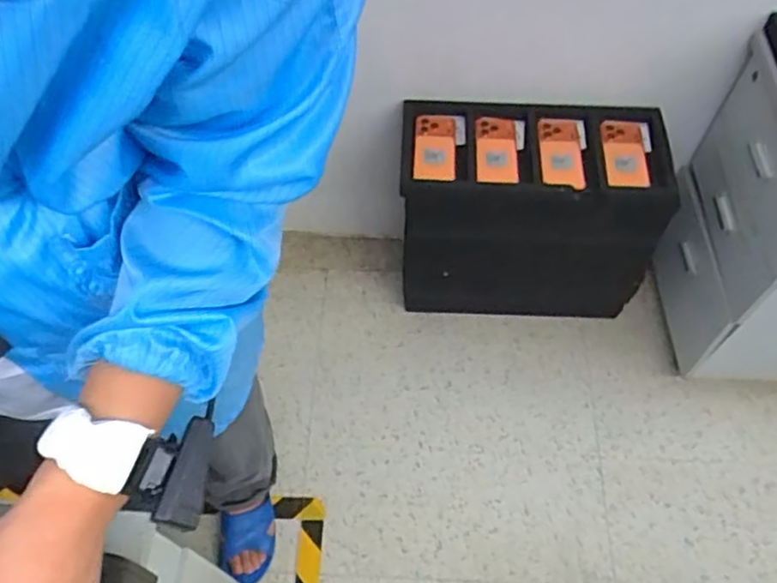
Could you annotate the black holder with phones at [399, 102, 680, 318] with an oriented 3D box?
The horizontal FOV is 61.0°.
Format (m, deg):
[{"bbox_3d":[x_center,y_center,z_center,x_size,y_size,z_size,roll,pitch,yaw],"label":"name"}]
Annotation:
[{"bbox_3d":[0.276,-0.133,1.382,0.497,0.424,0.291,2,59,1],"label":"black holder with phones"}]

